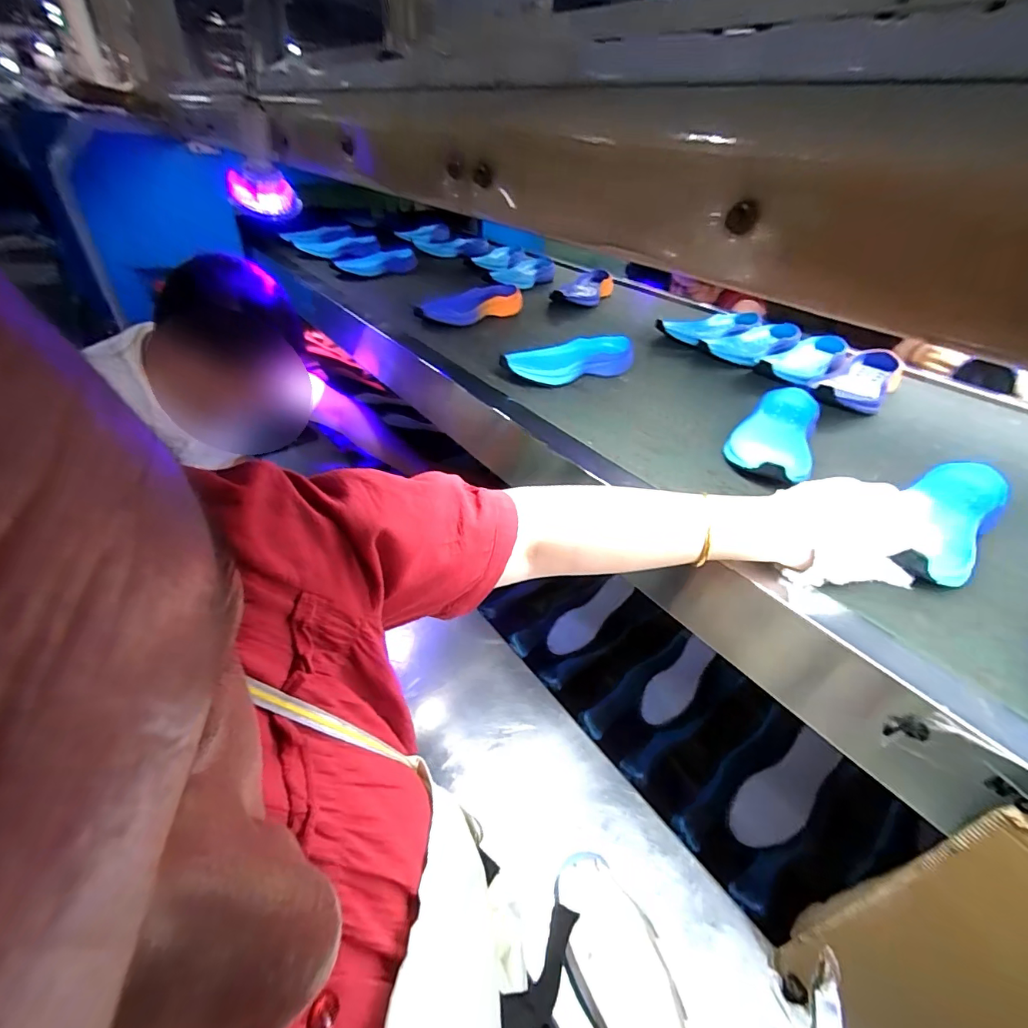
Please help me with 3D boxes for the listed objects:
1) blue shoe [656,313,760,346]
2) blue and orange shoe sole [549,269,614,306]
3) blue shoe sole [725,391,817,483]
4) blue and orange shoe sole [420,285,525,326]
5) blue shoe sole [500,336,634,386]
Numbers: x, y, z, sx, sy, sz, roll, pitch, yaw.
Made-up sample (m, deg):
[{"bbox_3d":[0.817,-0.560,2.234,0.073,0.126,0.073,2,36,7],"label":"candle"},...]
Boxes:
[{"bbox_3d":[0.380,-0.355,0.897,0.185,0.051,0.093,-17,40,-21],"label":"blue shoe"},{"bbox_3d":[0.172,-0.544,1.105,0.101,0.046,0.266,14,39,19],"label":"blue and orange shoe sole"},{"bbox_3d":[0.323,-0.099,0.569,0.090,0.039,0.224,21,42,26],"label":"blue shoe sole"},{"bbox_3d":[-0.092,-0.410,0.907,0.111,0.041,0.231,24,43,29],"label":"blue and orange shoe sole"},{"bbox_3d":[0.082,-0.234,0.713,0.215,0.040,0.085,-16,39,-20],"label":"blue shoe sole"}]

